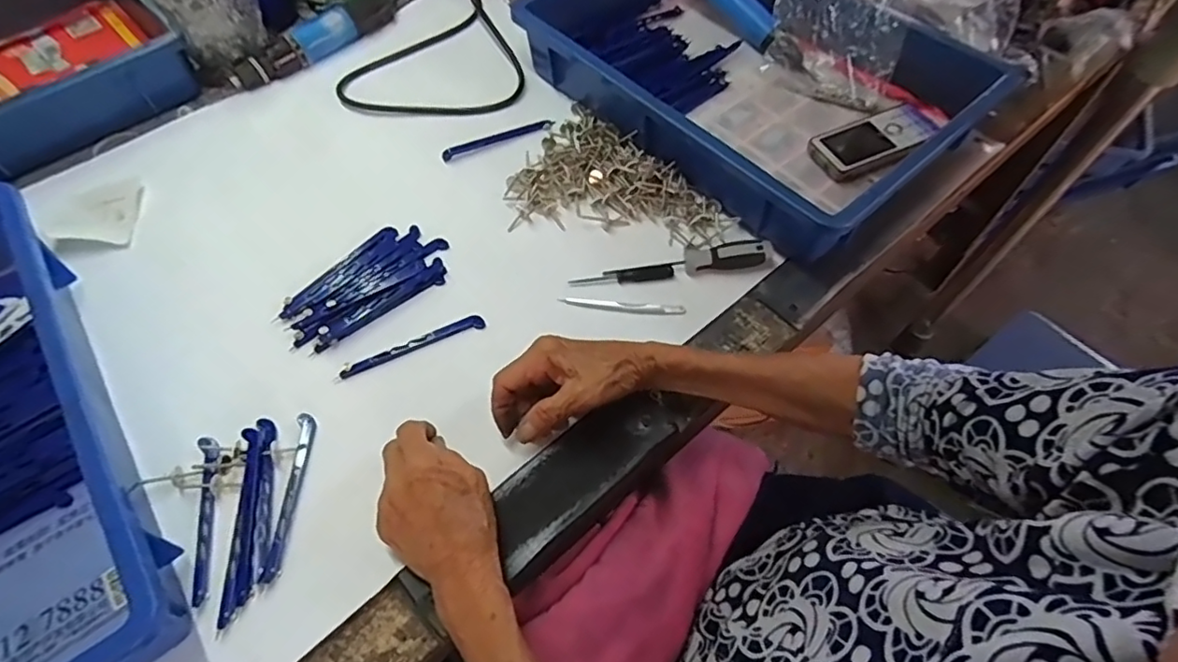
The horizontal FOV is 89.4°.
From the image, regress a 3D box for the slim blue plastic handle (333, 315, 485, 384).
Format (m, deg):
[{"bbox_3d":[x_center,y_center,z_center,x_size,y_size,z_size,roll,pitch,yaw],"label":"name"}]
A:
[{"bbox_3d":[-0.148,0.013,0.494,0.124,0.006,0.016,-23,62,-12],"label":"slim blue plastic handle"}]

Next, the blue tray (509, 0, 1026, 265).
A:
[{"bbox_3d":[0.153,-0.271,0.612,0.275,0.078,0.433,-36,65,-19],"label":"blue tray"}]

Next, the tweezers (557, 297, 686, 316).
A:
[{"bbox_3d":[0.029,-0.021,0.514,0.106,0.004,0.011,5,60,4],"label":"tweezers"}]

